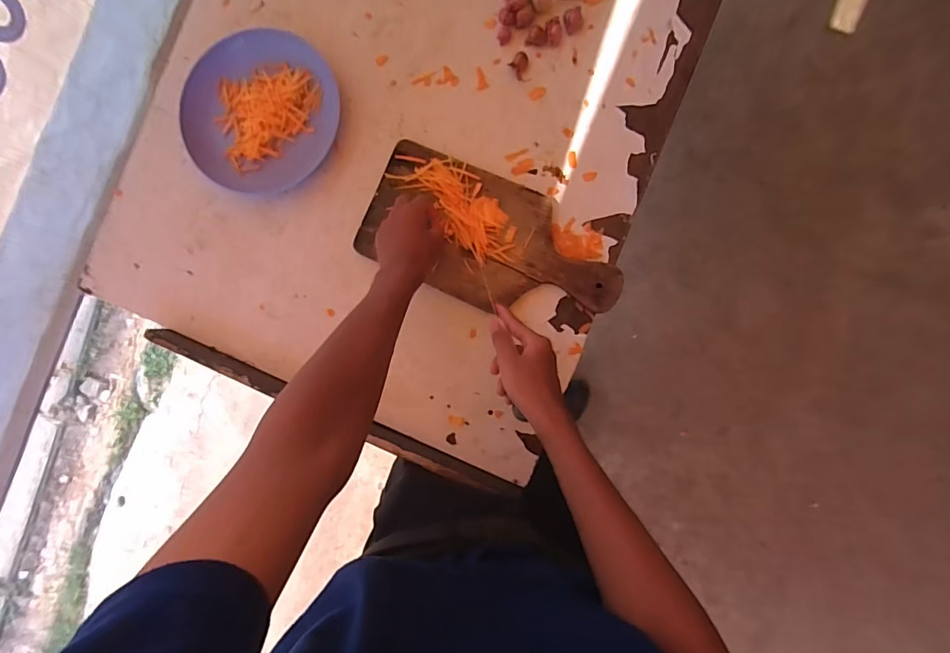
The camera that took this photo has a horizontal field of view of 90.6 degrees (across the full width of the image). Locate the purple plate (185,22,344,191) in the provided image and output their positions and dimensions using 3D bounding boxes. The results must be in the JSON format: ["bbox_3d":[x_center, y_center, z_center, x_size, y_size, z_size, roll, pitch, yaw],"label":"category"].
[{"bbox_3d":[-0.297,-0.300,0.654,0.206,0.030,0.210,0,88,6],"label":"purple plate"}]

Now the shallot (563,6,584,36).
[{"bbox_3d":[0.128,-0.396,0.611,0.026,0.018,0.026,6,89,6],"label":"shallot"}]

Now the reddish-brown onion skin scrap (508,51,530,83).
[{"bbox_3d":[0.058,-0.346,0.623,0.026,0.011,0.040,-2,88,6],"label":"reddish-brown onion skin scrap"}]

